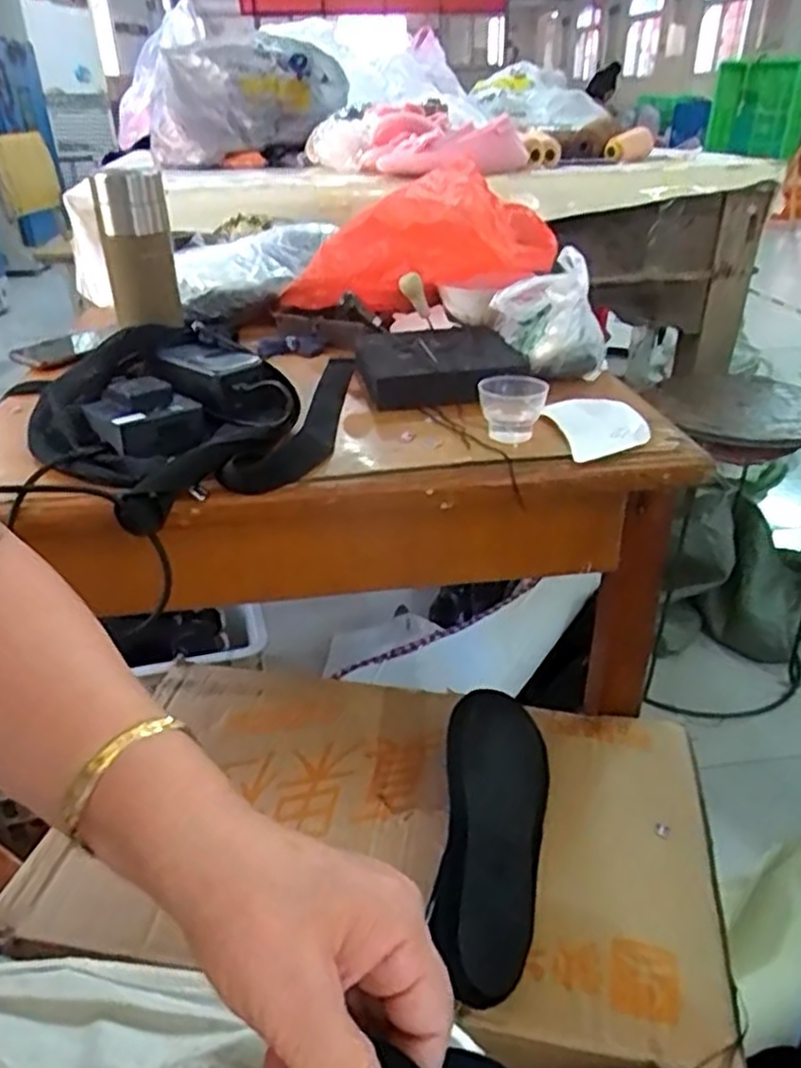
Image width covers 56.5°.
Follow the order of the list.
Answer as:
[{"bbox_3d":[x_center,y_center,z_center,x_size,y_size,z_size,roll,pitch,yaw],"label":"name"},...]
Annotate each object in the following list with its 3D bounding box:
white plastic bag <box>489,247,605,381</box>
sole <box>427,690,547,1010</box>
[{"bbox_3d":[0.141,-0.207,0.713,0.108,0.101,0.064,2,31,5],"label":"white plastic bag"},{"bbox_3d":[0.074,0.227,0.588,0.086,0.024,0.242,32,38,-12],"label":"sole"}]

